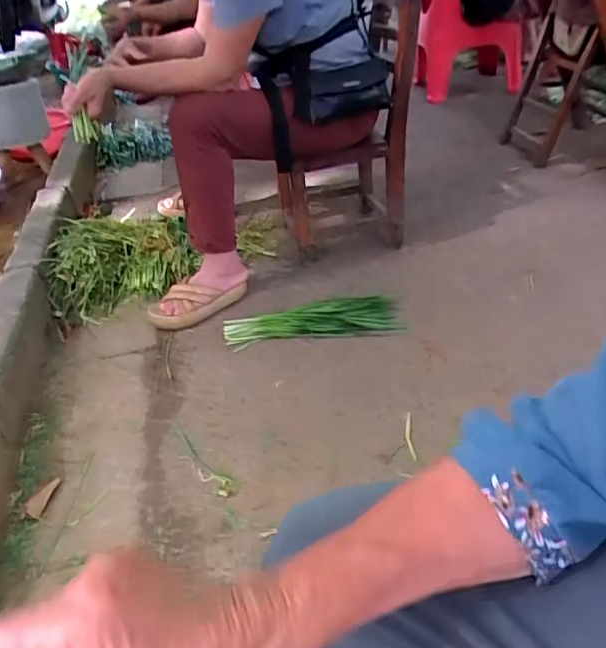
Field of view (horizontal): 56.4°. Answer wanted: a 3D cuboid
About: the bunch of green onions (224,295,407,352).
[{"bbox_3d":[0.019,-0.004,1.211,0.376,0.064,0.079,-9,36,-4],"label":"bunch of green onions"}]

